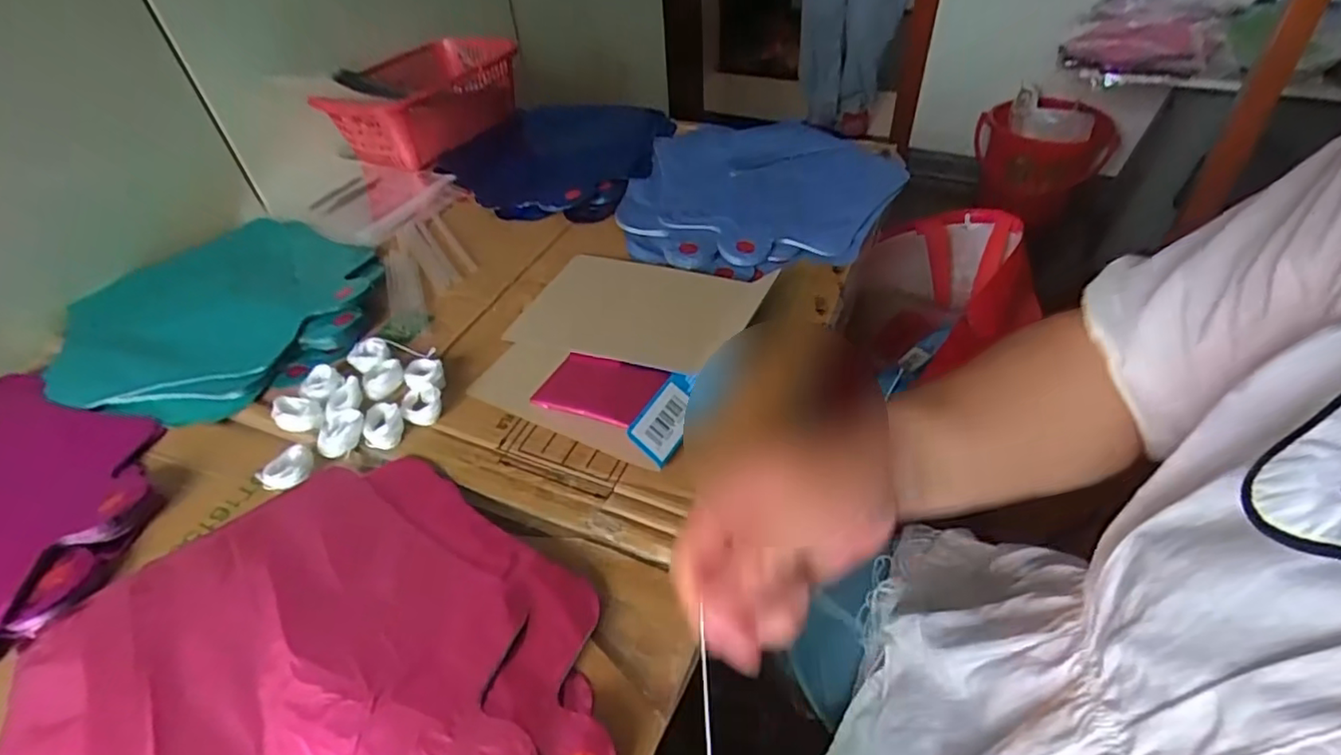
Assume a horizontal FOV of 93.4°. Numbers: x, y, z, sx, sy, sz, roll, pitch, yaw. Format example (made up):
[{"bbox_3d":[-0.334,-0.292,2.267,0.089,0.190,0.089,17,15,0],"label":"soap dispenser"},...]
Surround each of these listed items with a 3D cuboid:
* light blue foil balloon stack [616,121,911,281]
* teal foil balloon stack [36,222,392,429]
[{"bbox_3d":[0.080,-0.174,0.599,0.236,0.034,0.281,15,48,20],"label":"light blue foil balloon stack"},{"bbox_3d":[-0.364,-0.057,0.509,0.223,0.019,0.259,-36,51,-26],"label":"teal foil balloon stack"}]

